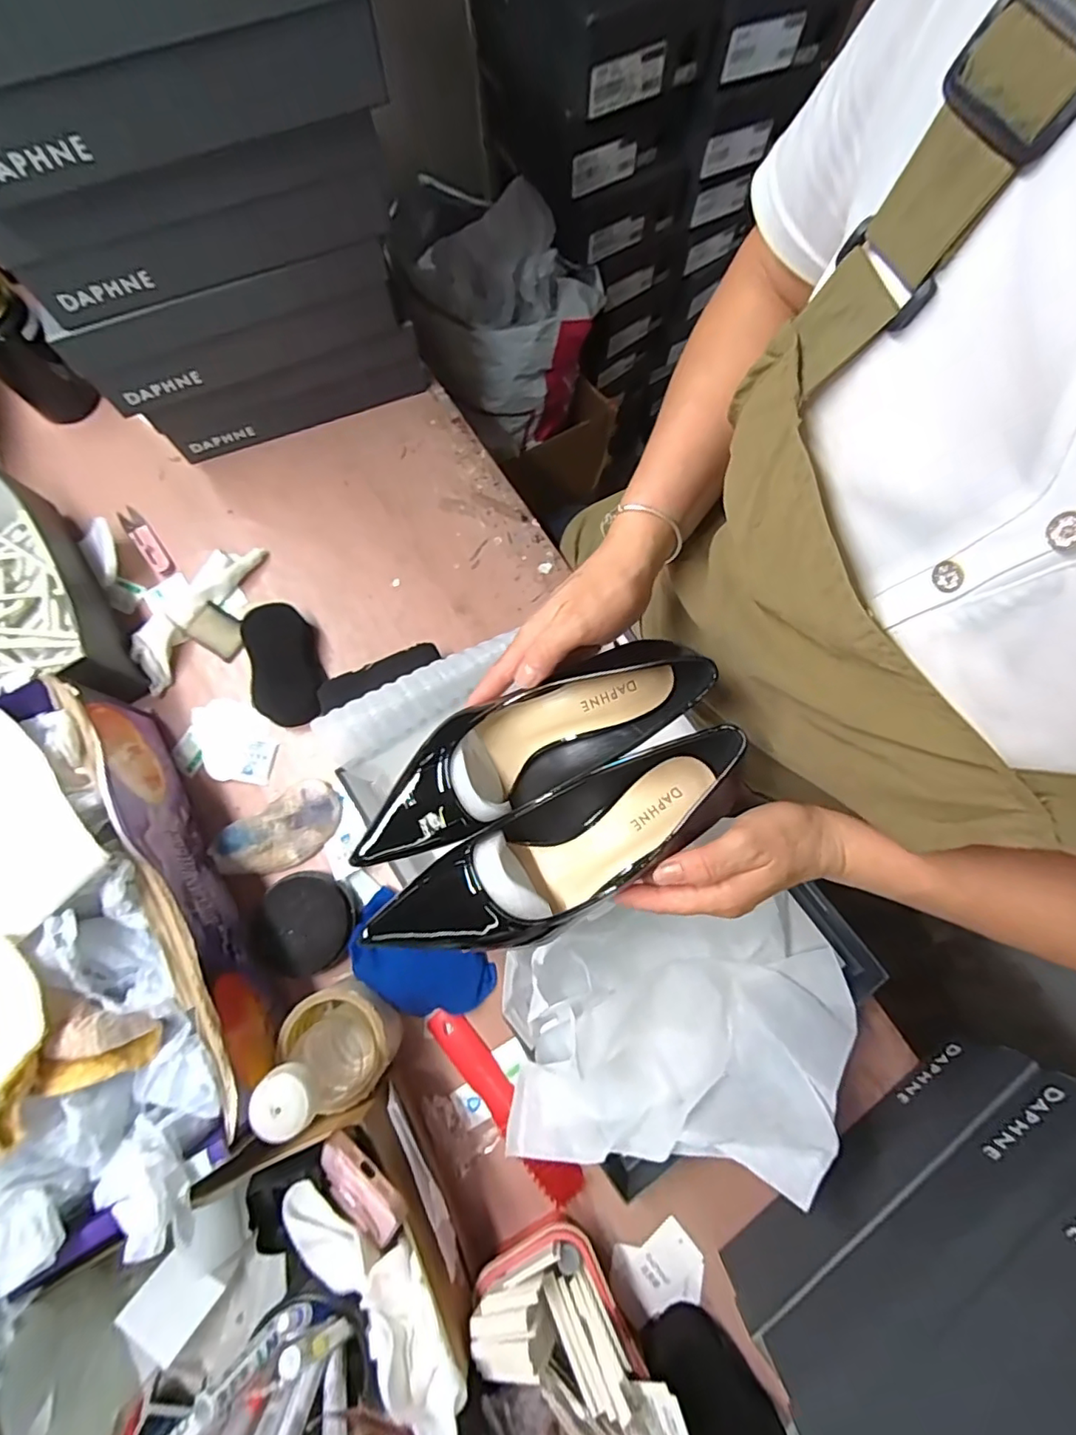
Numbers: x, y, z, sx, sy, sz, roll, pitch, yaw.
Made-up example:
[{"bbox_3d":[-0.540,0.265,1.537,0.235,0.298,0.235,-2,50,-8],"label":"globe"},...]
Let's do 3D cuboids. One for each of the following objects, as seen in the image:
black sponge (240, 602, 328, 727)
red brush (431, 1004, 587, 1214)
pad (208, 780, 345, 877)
[{"bbox_3d":[-0.266,-0.057,0.604,0.063,0.036,0.124,-15,77,-4],"label":"black sponge"},{"bbox_3d":[-0.033,0.347,0.519,0.034,0.023,0.191,-42,80,-10],"label":"red brush"},{"bbox_3d":[-0.253,0.114,0.570,0.120,0.015,0.065,-33,95,-16],"label":"pad"}]

